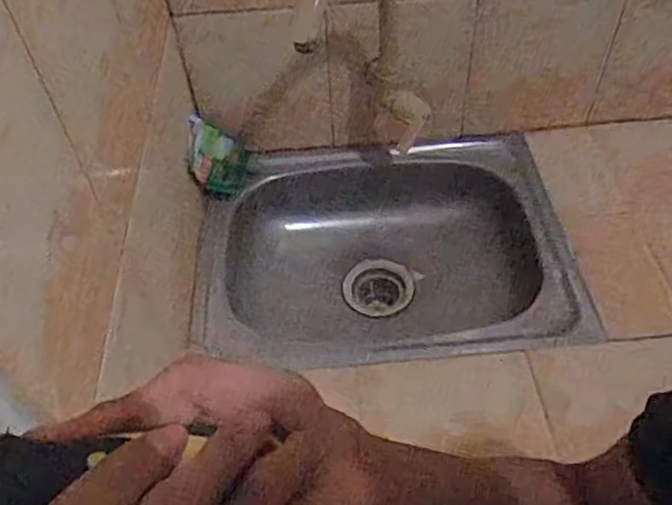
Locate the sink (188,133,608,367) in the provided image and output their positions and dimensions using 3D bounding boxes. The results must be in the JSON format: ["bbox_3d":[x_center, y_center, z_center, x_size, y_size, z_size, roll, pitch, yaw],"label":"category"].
[{"bbox_3d":[0.061,0.024,0.937,0.489,0.157,0.379,-4,51,0],"label":"sink"}]

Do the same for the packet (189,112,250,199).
[{"bbox_3d":[-0.177,-0.136,0.937,0.021,0.114,0.093,7,74,45],"label":"packet"}]

